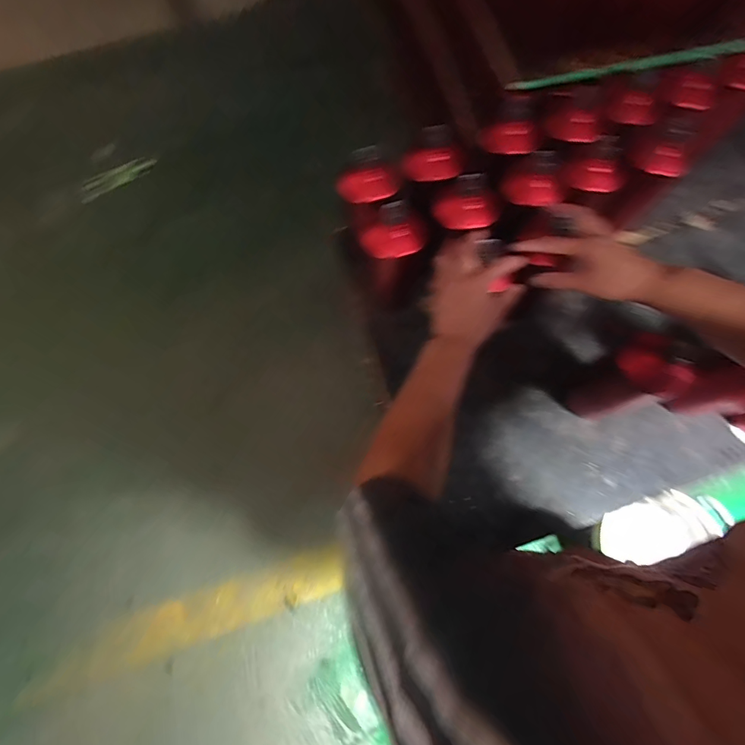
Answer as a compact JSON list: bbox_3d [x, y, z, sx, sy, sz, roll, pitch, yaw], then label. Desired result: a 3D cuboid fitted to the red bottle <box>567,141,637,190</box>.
[{"bbox_3d":[0.312,-0.272,0.544,0.078,0.025,0.032,9,66,-3],"label":"red bottle"}]

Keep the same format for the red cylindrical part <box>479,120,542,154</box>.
[{"bbox_3d":[0.203,-0.354,0.583,0.085,0.042,0.037,18,71,28],"label":"red cylindrical part"}]

